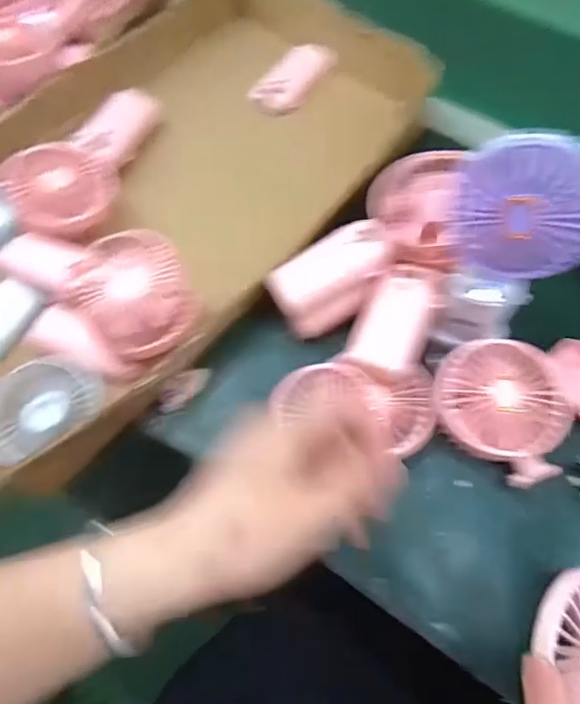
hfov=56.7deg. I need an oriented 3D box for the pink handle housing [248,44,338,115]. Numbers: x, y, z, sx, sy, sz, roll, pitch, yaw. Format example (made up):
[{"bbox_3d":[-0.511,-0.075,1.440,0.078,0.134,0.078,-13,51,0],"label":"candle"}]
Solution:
[{"bbox_3d":[0.005,-0.281,0.554,0.092,0.033,0.037,-36,67,9],"label":"pink handle housing"}]

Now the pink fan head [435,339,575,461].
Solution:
[{"bbox_3d":[0.157,0.037,0.404,0.093,0.034,0.085,-1,66,3],"label":"pink fan head"}]

